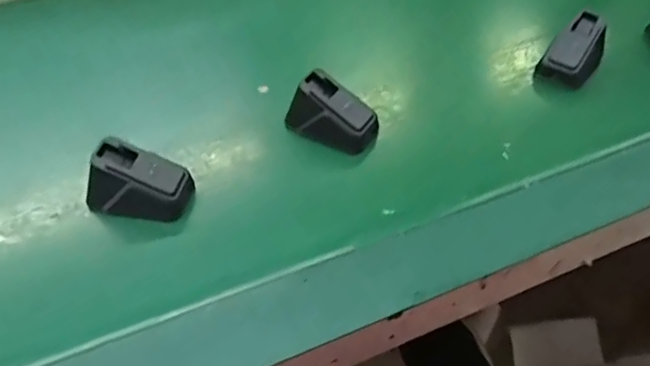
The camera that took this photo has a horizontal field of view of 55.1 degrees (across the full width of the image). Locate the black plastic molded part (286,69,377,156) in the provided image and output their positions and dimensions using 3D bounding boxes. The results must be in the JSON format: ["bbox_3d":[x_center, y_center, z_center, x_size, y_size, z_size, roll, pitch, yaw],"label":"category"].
[{"bbox_3d":[0.006,-0.055,0.488,0.070,0.043,0.039,16,49,16],"label":"black plastic molded part"}]

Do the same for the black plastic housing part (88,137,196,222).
[{"bbox_3d":[-0.128,-0.001,0.434,0.068,0.042,0.044,5,47,7],"label":"black plastic housing part"}]

